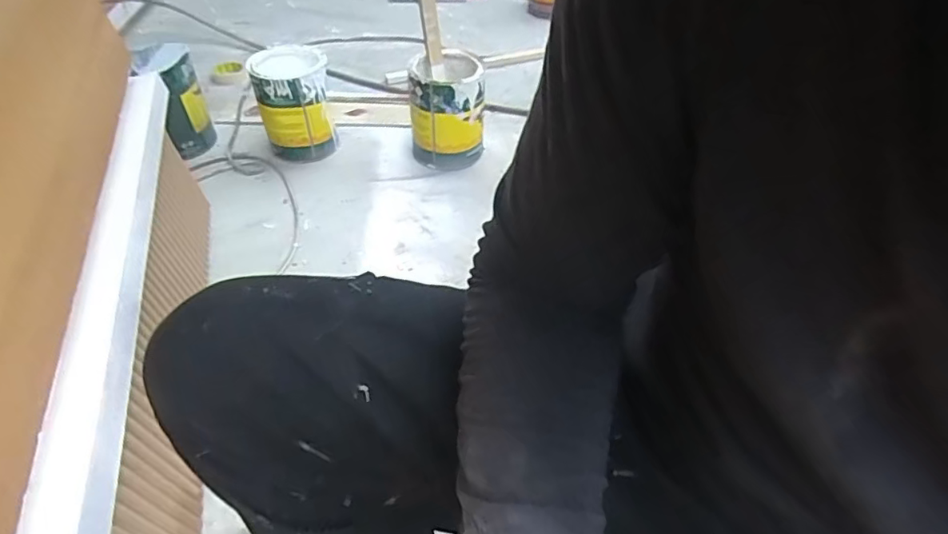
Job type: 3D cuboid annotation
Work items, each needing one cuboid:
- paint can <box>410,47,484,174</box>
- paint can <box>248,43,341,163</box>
[{"bbox_3d":[-0.059,-0.328,1.225,0.157,0.220,0.178,-1,45,-4],"label":"paint can"},{"bbox_3d":[-0.402,-0.364,1.264,0.158,0.203,0.152,-12,46,-15],"label":"paint can"}]

